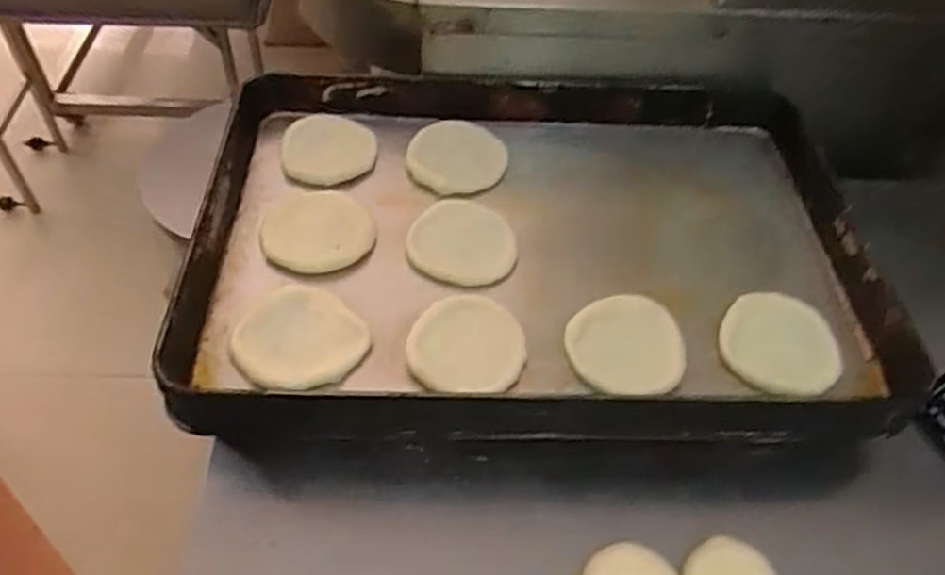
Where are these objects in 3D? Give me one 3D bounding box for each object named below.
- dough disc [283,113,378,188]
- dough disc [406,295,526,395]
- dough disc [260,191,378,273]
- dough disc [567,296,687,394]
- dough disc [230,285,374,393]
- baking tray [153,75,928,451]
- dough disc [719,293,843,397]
[{"bbox_3d":[-0.150,-0.144,0.759,0.095,0.010,0.098,2,49,-2],"label":"dough disc"},{"bbox_3d":[-0.002,0.047,0.601,0.086,0.018,0.087,2,49,-2],"label":"dough disc"},{"bbox_3d":[-0.143,-0.059,0.684,0.101,0.016,0.104,-4,49,-7],"label":"dough disc"},{"bbox_3d":[0.127,0.047,0.609,0.091,0.020,0.091,2,49,-2],"label":"dough disc"},{"bbox_3d":[-0.145,0.040,0.598,0.091,0.017,0.097,2,49,-2],"label":"dough disc"},{"bbox_3d":[0.069,-0.043,0.694,0.614,0.070,0.415,2,49,-2],"label":"baking tray"},{"bbox_3d":[0.264,0.045,0.620,0.097,0.008,0.093,2,49,-2],"label":"dough disc"}]

